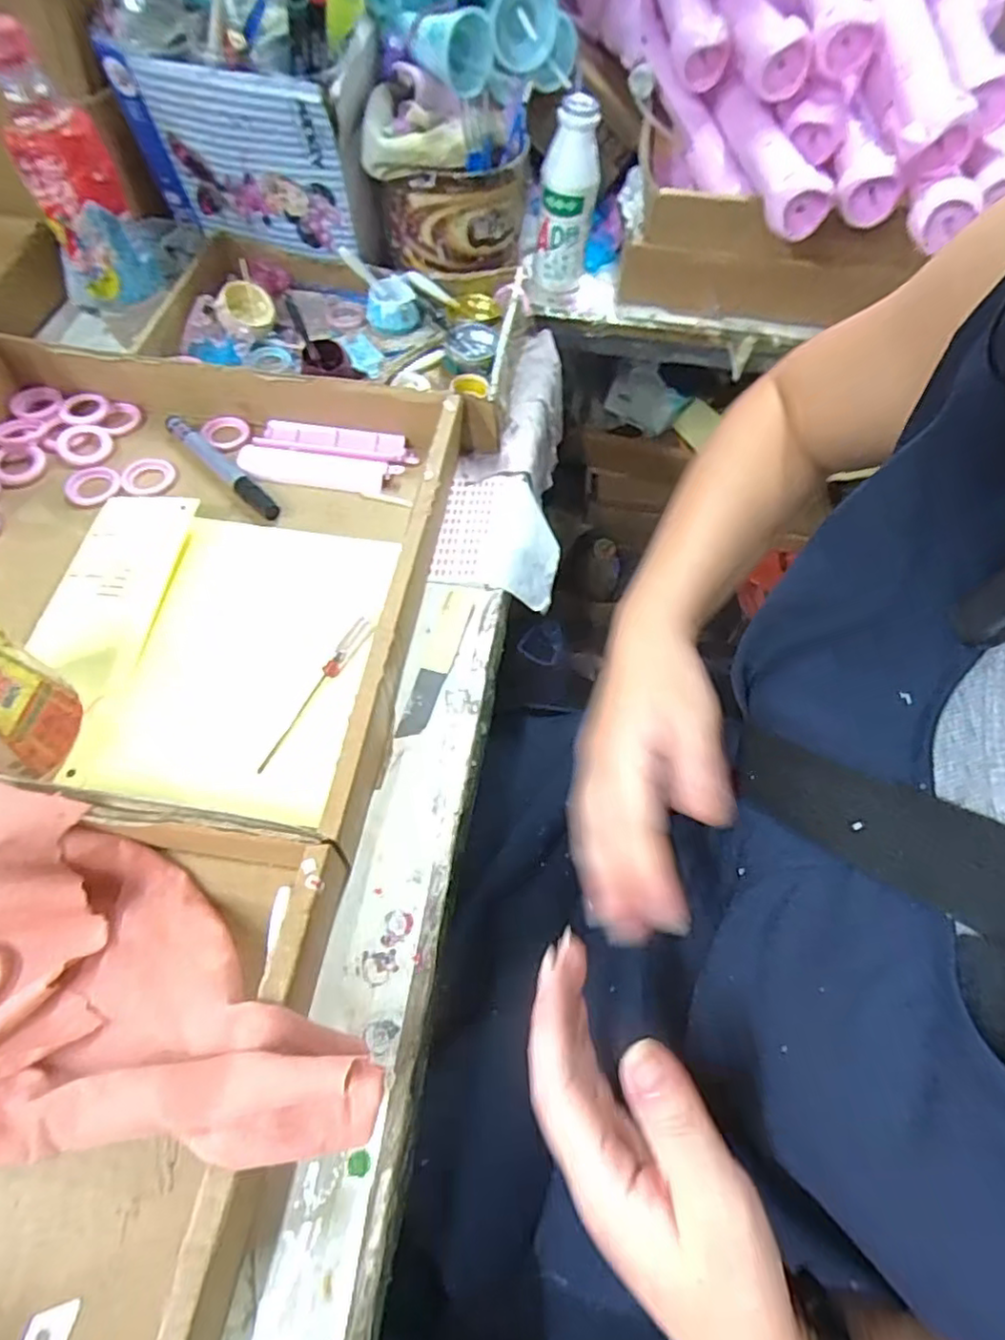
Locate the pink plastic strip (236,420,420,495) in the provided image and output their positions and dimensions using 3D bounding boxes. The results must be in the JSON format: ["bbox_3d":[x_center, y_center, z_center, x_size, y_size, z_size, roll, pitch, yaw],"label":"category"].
[{"bbox_3d":[-0.137,-0.170,0.504,0.128,0.013,0.059,7,60,0],"label":"pink plastic strip"}]

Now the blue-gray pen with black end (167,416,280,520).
[{"bbox_3d":[-0.211,-0.154,0.487,0.131,0.012,0.017,42,66,18],"label":"blue-gray pen with black end"}]

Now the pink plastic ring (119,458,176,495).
[{"bbox_3d":[-0.270,-0.149,0.487,0.037,0.004,0.039,2,60,-3],"label":"pink plastic ring"}]

